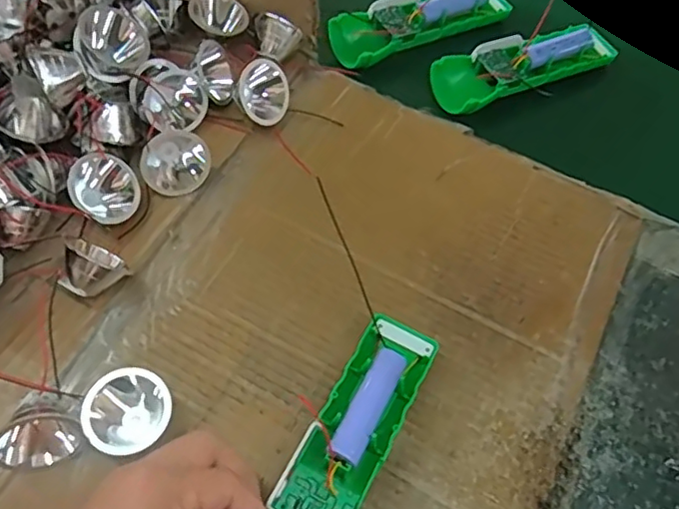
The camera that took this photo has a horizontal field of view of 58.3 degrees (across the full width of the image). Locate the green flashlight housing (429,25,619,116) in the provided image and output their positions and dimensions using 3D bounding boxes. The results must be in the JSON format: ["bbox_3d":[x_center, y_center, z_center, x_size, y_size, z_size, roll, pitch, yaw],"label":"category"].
[{"bbox_3d":[0.146,-0.151,0.478,0.152,0.029,0.038,-16,62,-12],"label":"green flashlight housing"}]

